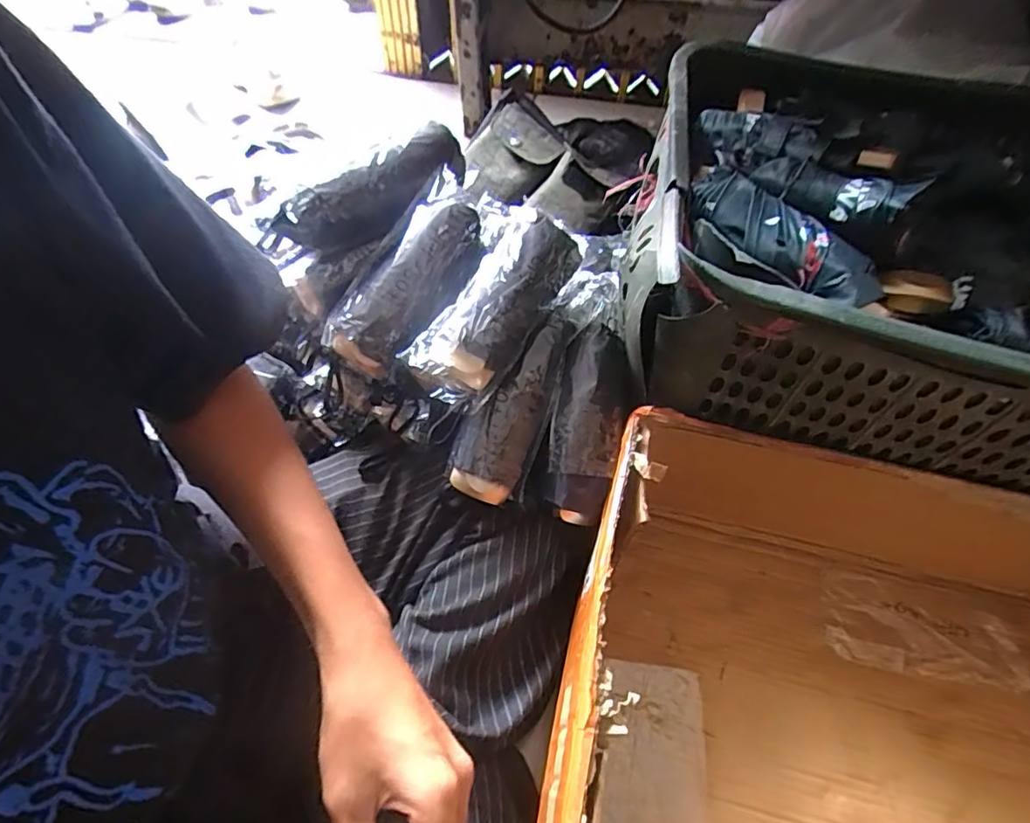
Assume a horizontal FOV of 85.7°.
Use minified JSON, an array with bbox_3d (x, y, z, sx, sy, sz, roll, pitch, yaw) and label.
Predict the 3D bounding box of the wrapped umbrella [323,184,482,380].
[{"bbox_3d":[-0.091,-0.114,0.484,0.071,0.048,0.172,31,78,19],"label":"wrapped umbrella"}]

